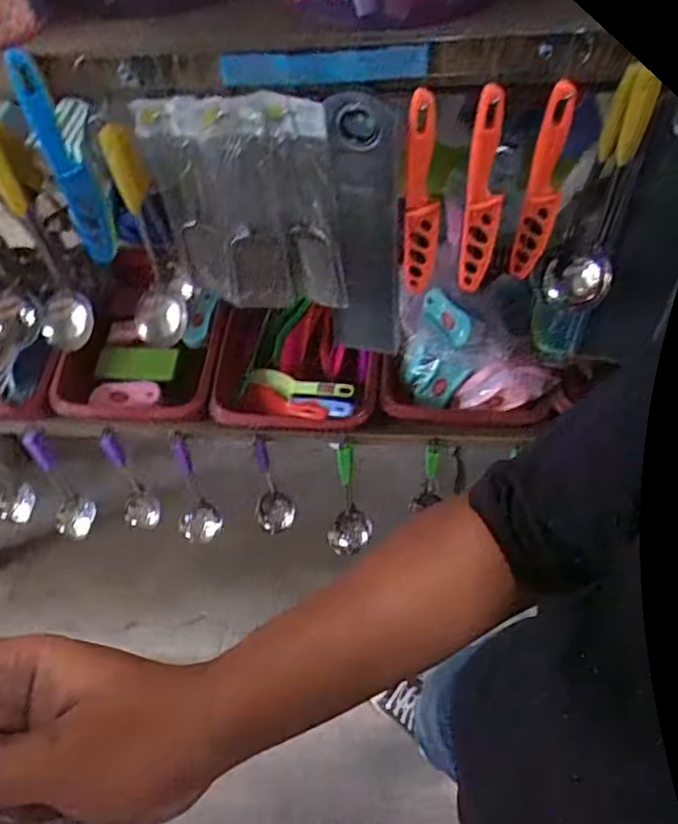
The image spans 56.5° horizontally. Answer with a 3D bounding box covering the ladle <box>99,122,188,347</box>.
[{"bbox_3d":[-0.208,-0.172,0.654,0.069,0.242,0.067,-21,56,-10],"label":"ladle"}]

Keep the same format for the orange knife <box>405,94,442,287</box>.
[{"bbox_3d":[0.079,-0.198,0.595,0.032,0.211,0.022,3,56,7],"label":"orange knife"}]

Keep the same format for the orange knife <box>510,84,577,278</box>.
[{"bbox_3d":[0.190,-0.204,0.591,0.031,0.203,0.015,23,60,19],"label":"orange knife"}]

